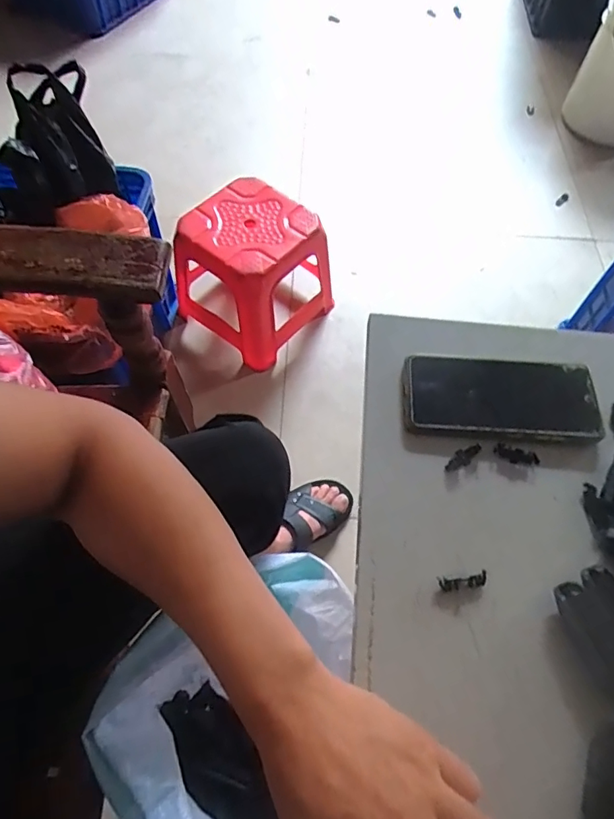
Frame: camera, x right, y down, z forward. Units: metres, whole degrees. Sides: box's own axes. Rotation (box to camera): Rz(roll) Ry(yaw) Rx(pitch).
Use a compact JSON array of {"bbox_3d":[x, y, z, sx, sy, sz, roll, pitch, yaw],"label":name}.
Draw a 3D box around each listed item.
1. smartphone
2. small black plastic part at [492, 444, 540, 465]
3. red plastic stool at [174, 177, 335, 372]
[{"bbox_3d":[0.166,-0.011,0.436,0.164,0.016,0.077,4,61,0],"label":"smartphone"},{"bbox_3d":[0.173,0.038,0.415,0.037,0.004,0.012,18,62,8],"label":"small black plastic part"},{"bbox_3d":[-0.116,-0.285,1.080,0.258,0.255,0.262,39,66,18],"label":"red plastic stool"}]

